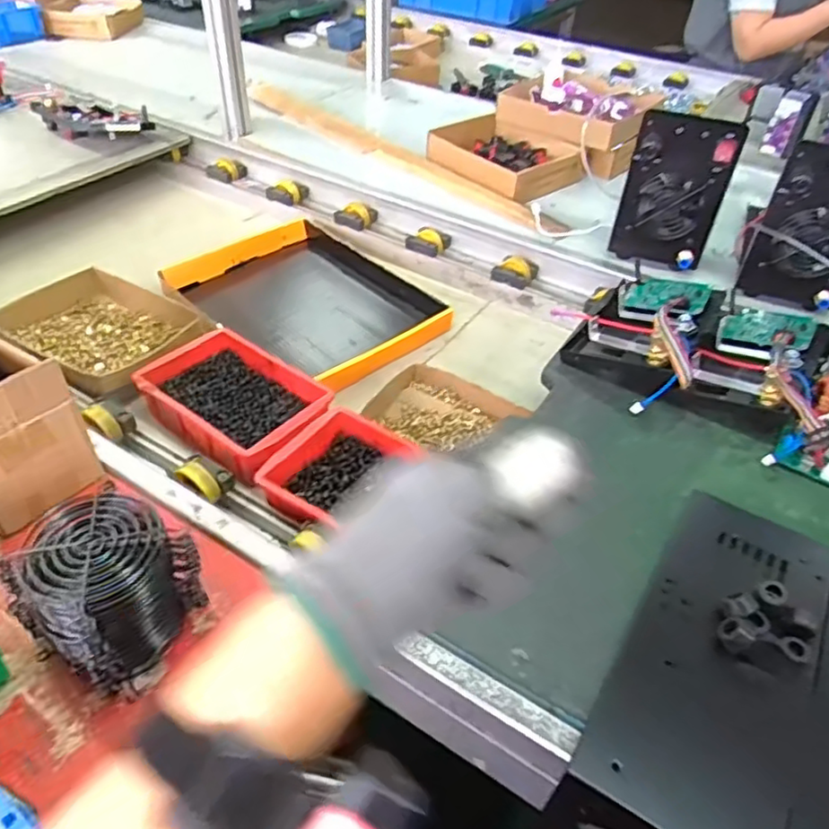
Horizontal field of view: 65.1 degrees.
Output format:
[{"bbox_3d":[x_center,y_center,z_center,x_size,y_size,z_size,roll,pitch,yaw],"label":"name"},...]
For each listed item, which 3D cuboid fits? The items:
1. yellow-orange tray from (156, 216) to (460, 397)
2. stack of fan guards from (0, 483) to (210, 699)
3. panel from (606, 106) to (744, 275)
[{"bbox_3d":[-0.159,-0.159,0.943,0.285,0.061,0.364,-30,52,-31],"label":"yellow-orange tray"},{"bbox_3d":[-0.216,0.127,0.460,0.088,0.110,0.100,27,48,23],"label":"stack of fan guards"},{"bbox_3d":[0.340,-0.294,0.851,0.120,0.184,0.034,15,44,12],"label":"panel"}]

